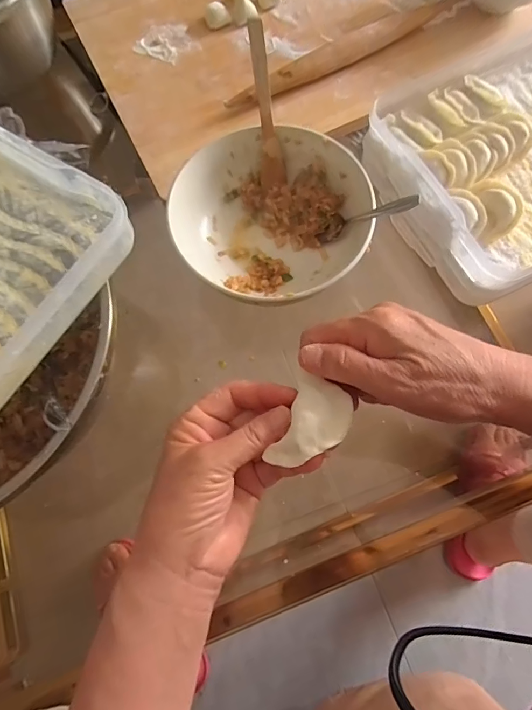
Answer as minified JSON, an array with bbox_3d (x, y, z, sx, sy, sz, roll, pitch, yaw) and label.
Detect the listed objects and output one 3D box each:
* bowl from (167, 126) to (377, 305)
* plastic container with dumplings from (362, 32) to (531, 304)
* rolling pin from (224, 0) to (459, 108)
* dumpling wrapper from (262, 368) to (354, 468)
[{"bbox_3d":[0.006,-0.127,0.395,0.167,0.061,0.173,-1,72,2],"label":"bowl"},{"bbox_3d":[0.288,-0.222,0.414,0.347,0.062,0.245,-27,73,-6],"label":"plastic container with dumplings"},{"bbox_3d":[0.100,-0.355,0.472,0.315,0.029,0.031,-30,73,-7],"label":"rolling pin"},{"bbox_3d":[0.027,0.039,0.240,0.038,0.014,0.053,24,75,10],"label":"dumpling wrapper"}]

